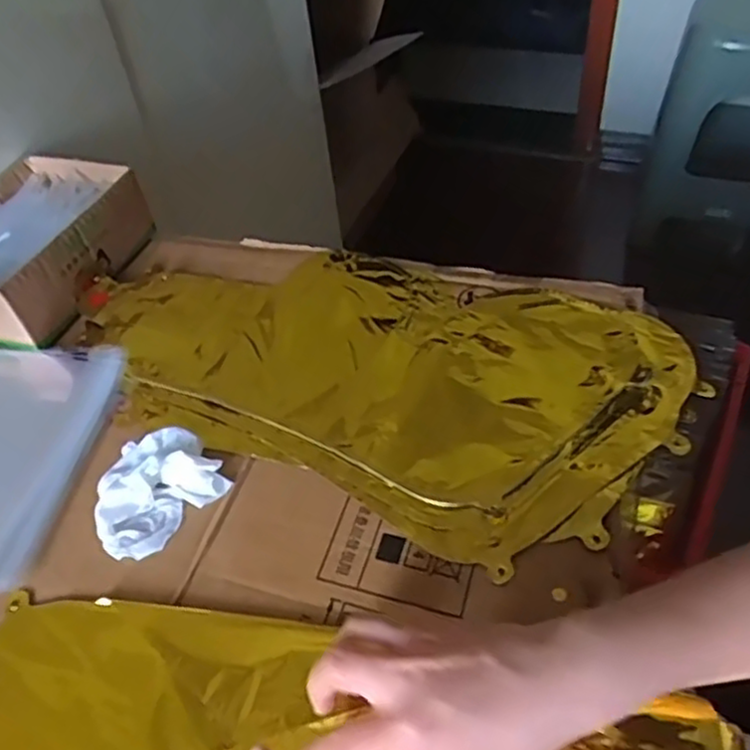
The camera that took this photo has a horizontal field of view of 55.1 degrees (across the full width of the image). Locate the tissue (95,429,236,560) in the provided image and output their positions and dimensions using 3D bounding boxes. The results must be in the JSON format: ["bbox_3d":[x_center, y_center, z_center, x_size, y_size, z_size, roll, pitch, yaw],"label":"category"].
[{"bbox_3d":[-0.150,0.072,0.474,0.073,0.027,0.085,30,57,30],"label":"tissue"}]

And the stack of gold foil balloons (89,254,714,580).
[{"bbox_3d":[-0.005,-0.018,0.553,0.448,0.014,0.246,18,52,22],"label":"stack of gold foil balloons"}]

